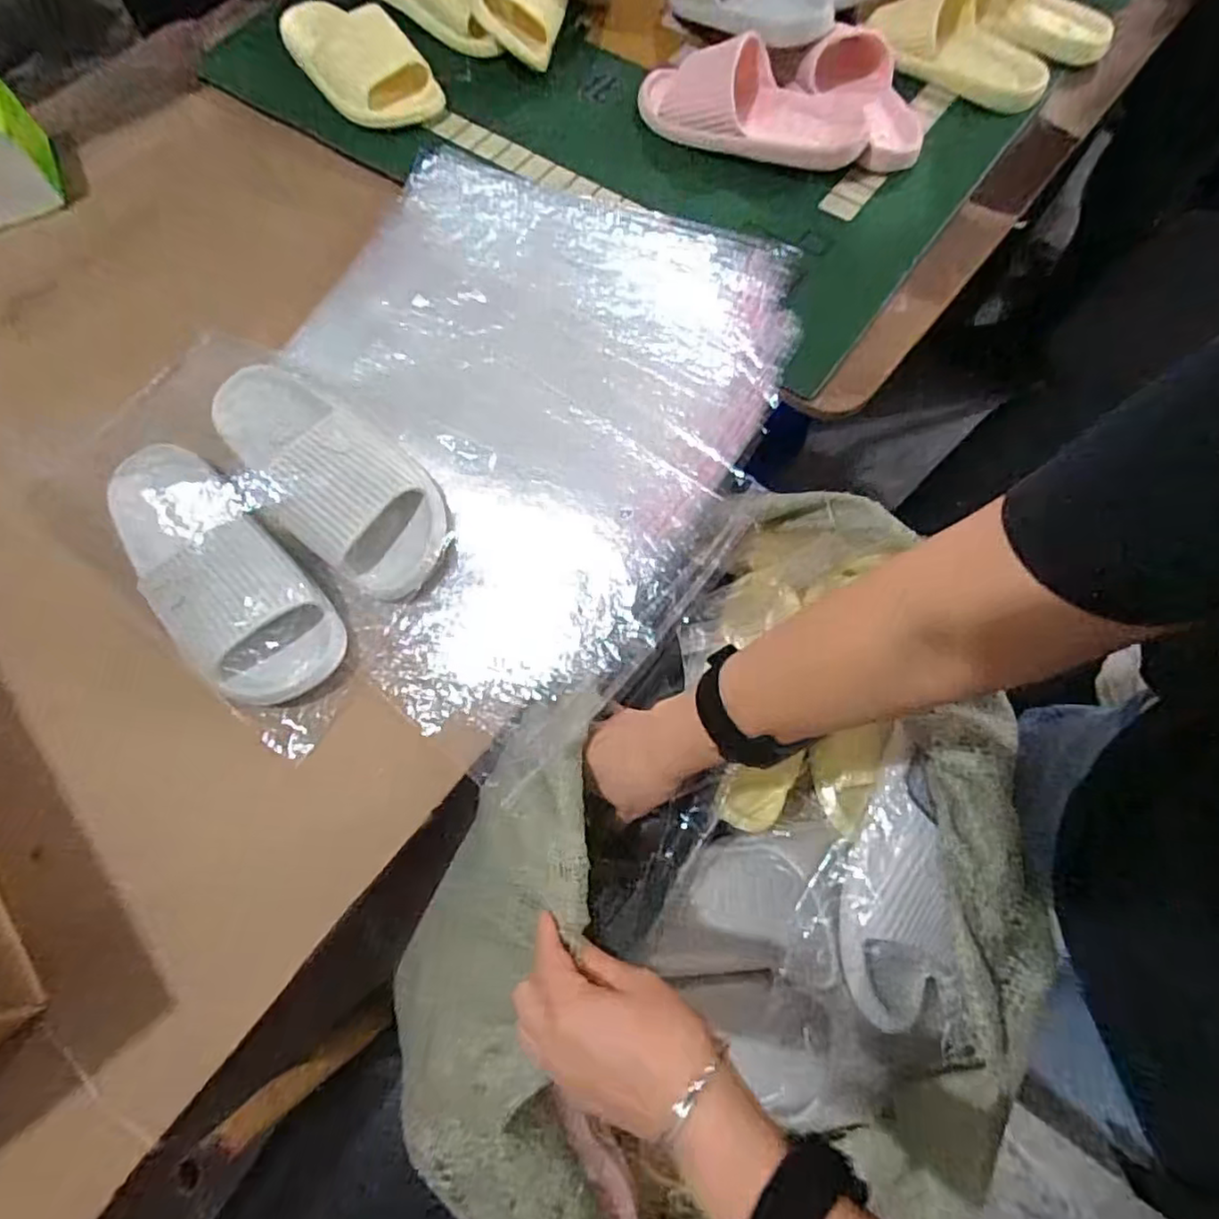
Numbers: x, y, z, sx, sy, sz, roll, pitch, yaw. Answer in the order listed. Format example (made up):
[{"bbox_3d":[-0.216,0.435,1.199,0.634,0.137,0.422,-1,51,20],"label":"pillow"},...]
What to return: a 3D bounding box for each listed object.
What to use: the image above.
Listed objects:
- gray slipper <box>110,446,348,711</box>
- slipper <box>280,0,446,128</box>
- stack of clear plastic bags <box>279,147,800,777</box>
[{"bbox_3d":[-0.314,-0.040,0.499,0.106,0.071,0.253,-37,73,-12],"label":"gray slipper"},{"bbox_3d":[-0.301,-0.648,0.743,0.105,0.062,0.250,-38,73,-12],"label":"slipper"},{"bbox_3d":[-0.093,-0.173,0.577,0.403,0.046,0.522,22,71,9],"label":"stack of clear plastic bags"}]

